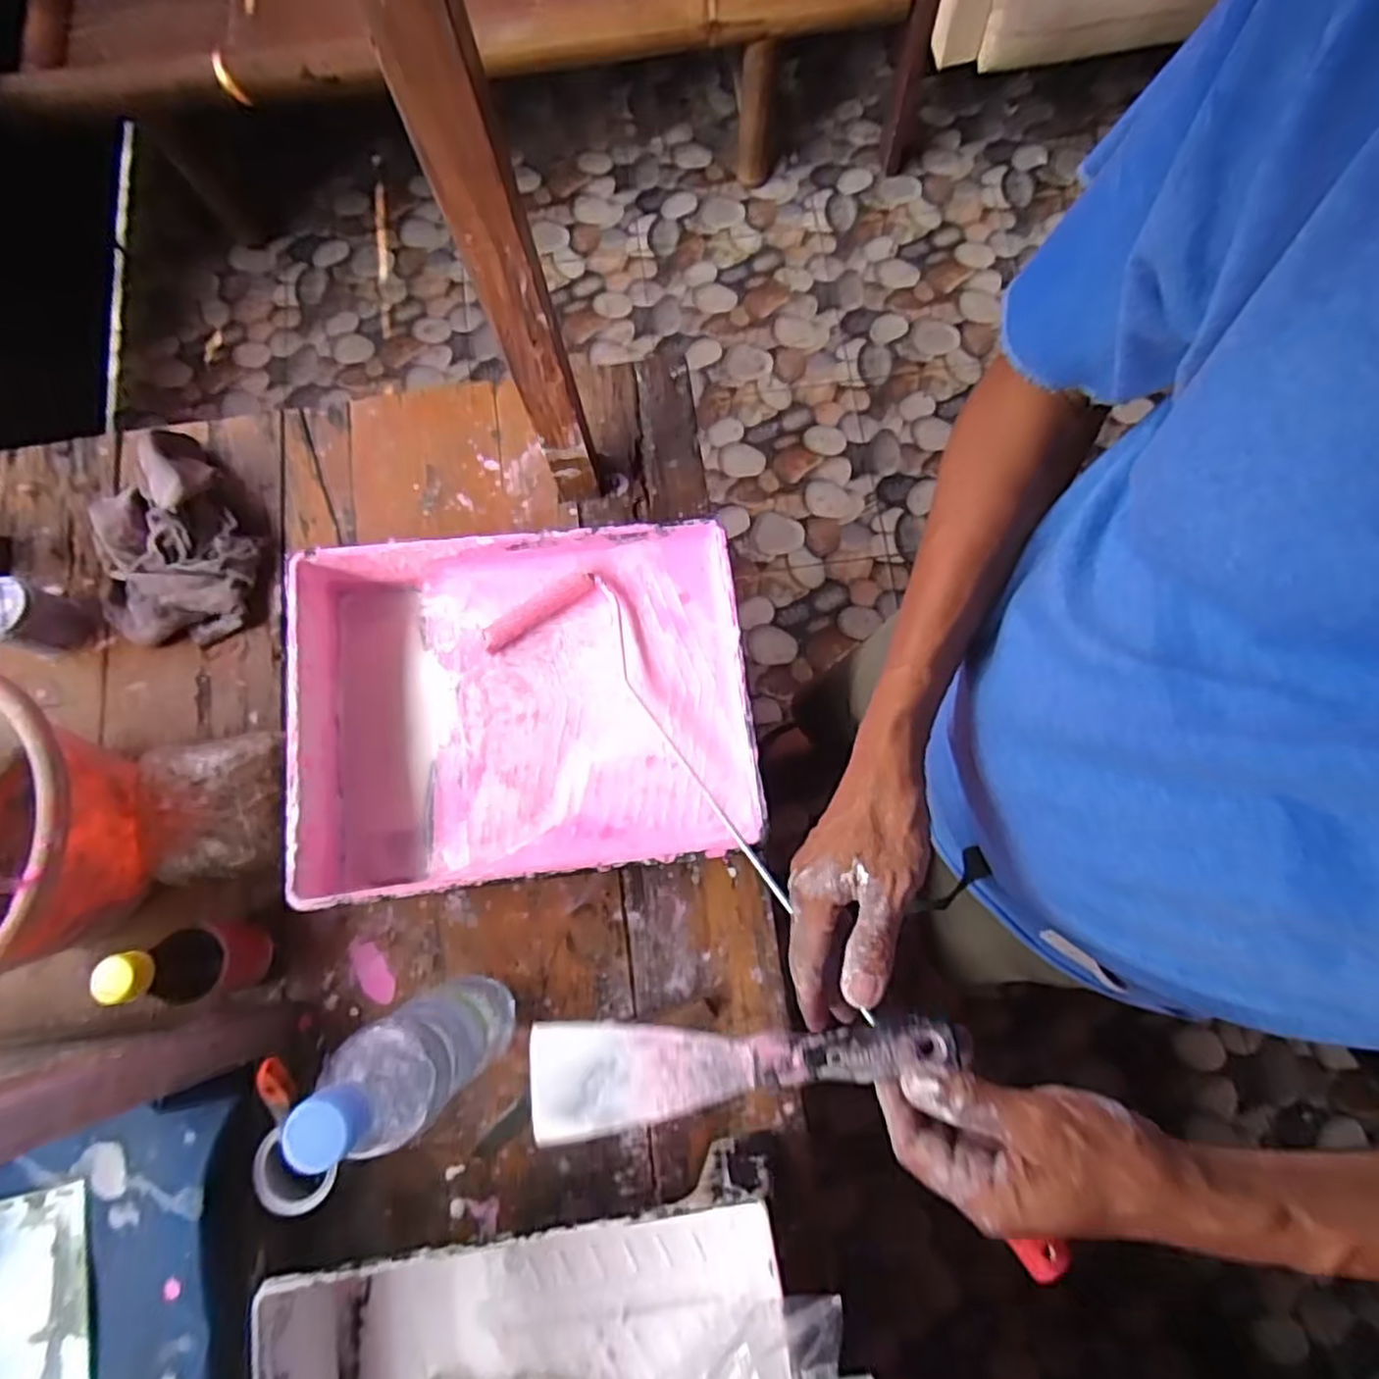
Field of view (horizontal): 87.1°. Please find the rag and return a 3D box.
[{"bbox_3d":[-0.466,-0.137,0.649,0.138,0.080,0.181,-6,76,0],"label":"rag"}]

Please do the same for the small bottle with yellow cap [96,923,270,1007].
[{"bbox_3d":[-0.356,0.198,0.527,0.044,0.143,0.052,-11,76,-2],"label":"small bottle with yellow cap"}]

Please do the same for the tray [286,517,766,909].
[{"bbox_3d":[-0.131,0.011,0.599,0.350,0.082,0.272,-7,76,-1],"label":"tray"}]

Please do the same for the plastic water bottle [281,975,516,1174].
[{"bbox_3d":[-0.165,0.228,0.462,0.064,0.245,0.055,43,81,11],"label":"plastic water bottle"}]

